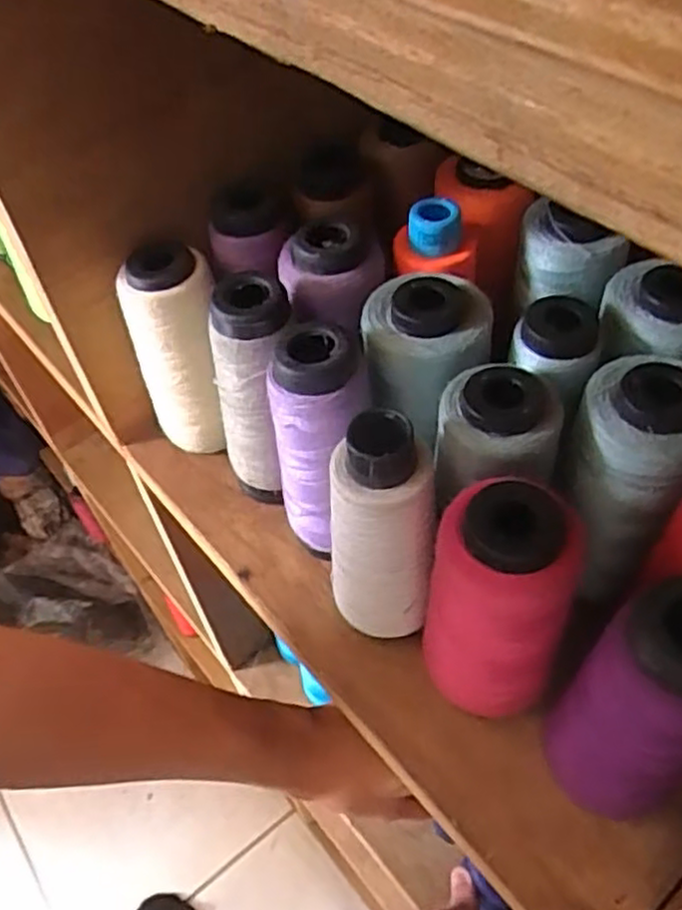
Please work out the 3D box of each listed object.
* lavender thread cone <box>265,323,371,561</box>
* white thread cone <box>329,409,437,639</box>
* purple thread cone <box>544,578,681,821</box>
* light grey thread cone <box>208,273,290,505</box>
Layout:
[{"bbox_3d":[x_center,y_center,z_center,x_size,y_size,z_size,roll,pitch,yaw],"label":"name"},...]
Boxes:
[{"bbox_3d":[-0.010,-0.003,0.308,0.038,0.105,0.039,-26,55,-15],"label":"lavender thread cone"},{"bbox_3d":[0.016,0.030,0.280,0.038,0.104,0.035,4,53,8],"label":"white thread cone"},{"bbox_3d":[0.097,0.083,0.234,0.037,0.105,0.040,-2,52,3],"label":"purple thread cone"},{"bbox_3d":[-0.037,-0.025,0.332,0.036,0.114,0.034,-8,52,-2],"label":"light grey thread cone"}]

